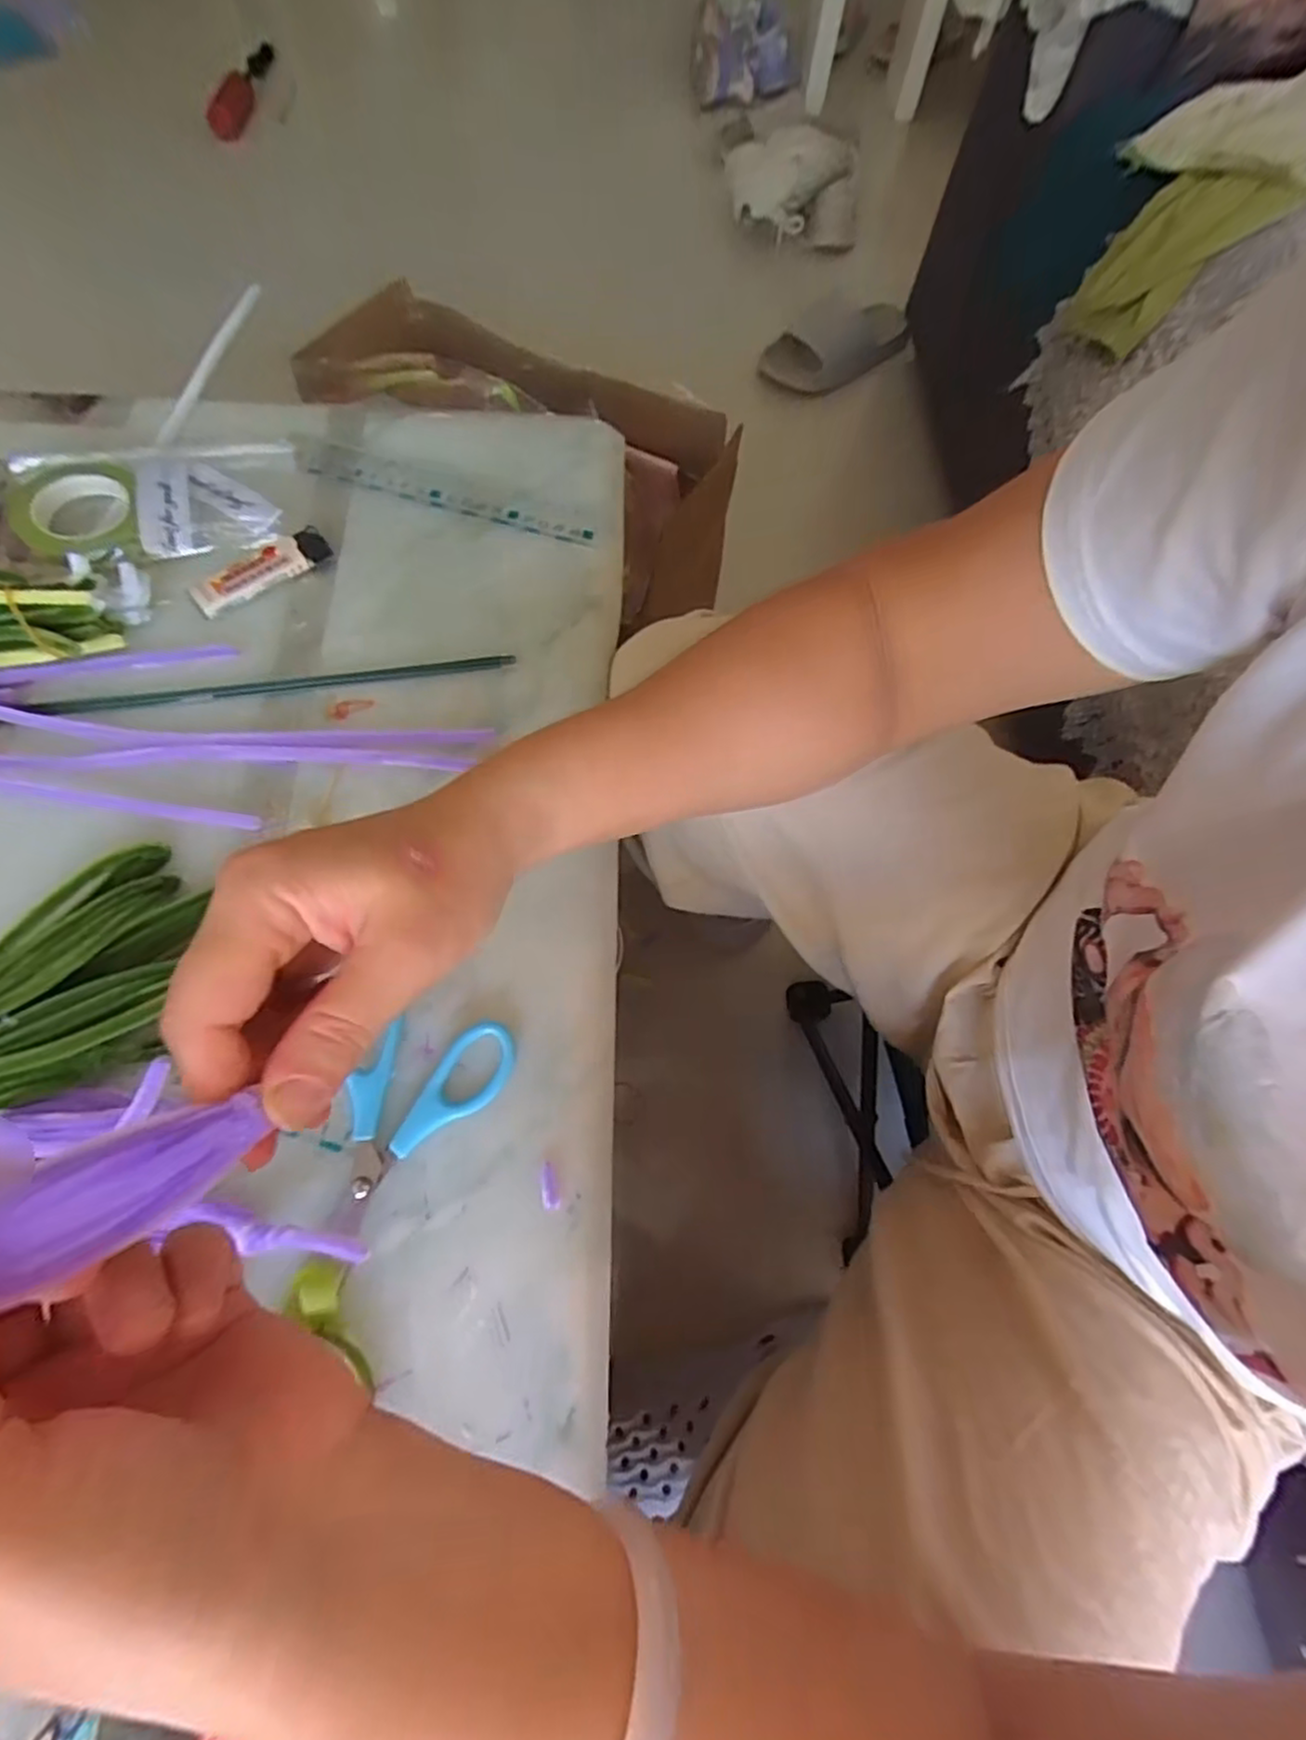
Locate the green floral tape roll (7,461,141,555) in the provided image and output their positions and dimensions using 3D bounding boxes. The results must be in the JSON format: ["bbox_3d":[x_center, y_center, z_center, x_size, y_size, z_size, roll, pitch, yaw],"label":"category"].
[{"bbox_3d":[-0.321,-0.200,0.392,0.069,0.019,0.064,1,69,-3],"label":"green floral tape roll"}]

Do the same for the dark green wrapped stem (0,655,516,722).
[{"bbox_3d":[-0.223,-0.094,0.367,0.293,0.006,0.012,-8,69,-6],"label":"dark green wrapped stem"}]

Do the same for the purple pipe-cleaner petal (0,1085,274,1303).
[{"bbox_3d":[-0.126,0.074,0.161,0.067,0.006,0.024,-20,69,-37],"label":"purple pipe-cleaner petal"}]

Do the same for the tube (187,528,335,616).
[{"bbox_3d":[-0.219,-0.168,0.393,0.078,0.008,0.022,-37,75,-15],"label":"tube"}]

